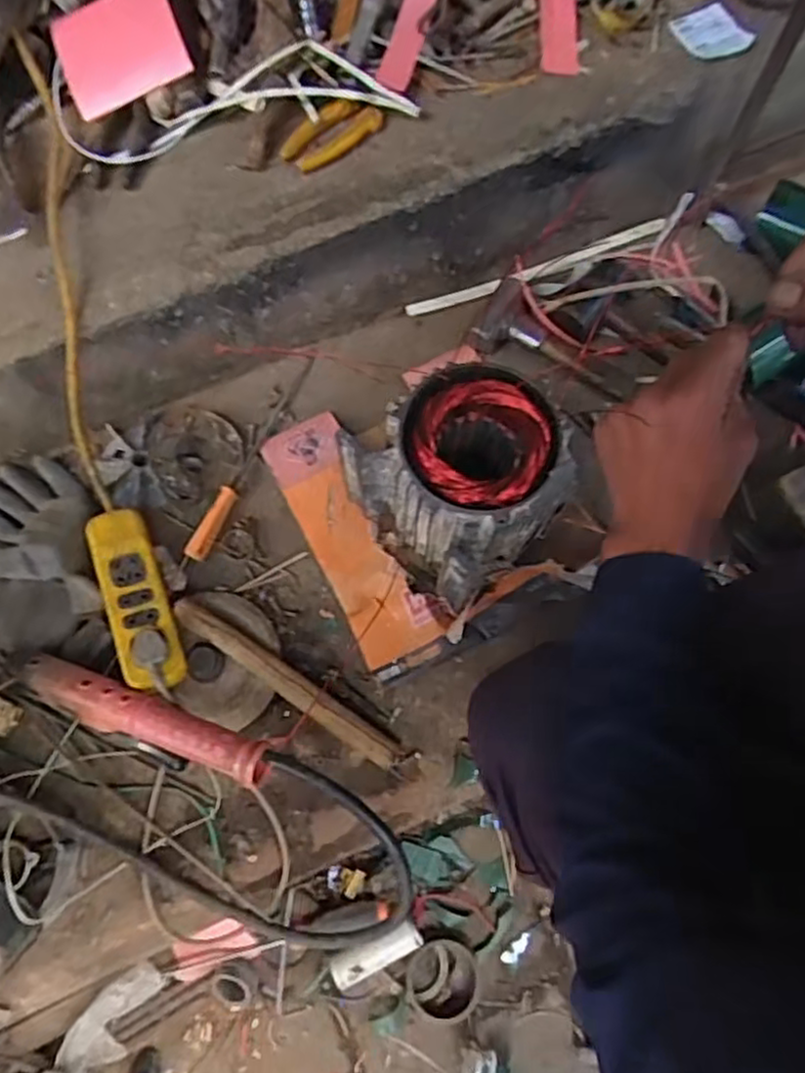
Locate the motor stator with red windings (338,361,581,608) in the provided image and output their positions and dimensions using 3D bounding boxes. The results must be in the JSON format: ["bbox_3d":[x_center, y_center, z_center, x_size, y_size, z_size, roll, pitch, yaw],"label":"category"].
[{"bbox_3d":[0.058,-0.046,0.666,0.157,0.180,0.161,-37,74,-11],"label":"motor stator with red windings"}]

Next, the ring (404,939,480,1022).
[{"bbox_3d":[0.044,0.481,0.766,0.079,0.015,0.080,0,71,1],"label":"ring"}]

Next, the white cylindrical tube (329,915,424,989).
[{"bbox_3d":[-0.029,0.452,0.769,0.100,0.031,0.032,-24,72,-7],"label":"white cylindrical tube"}]

